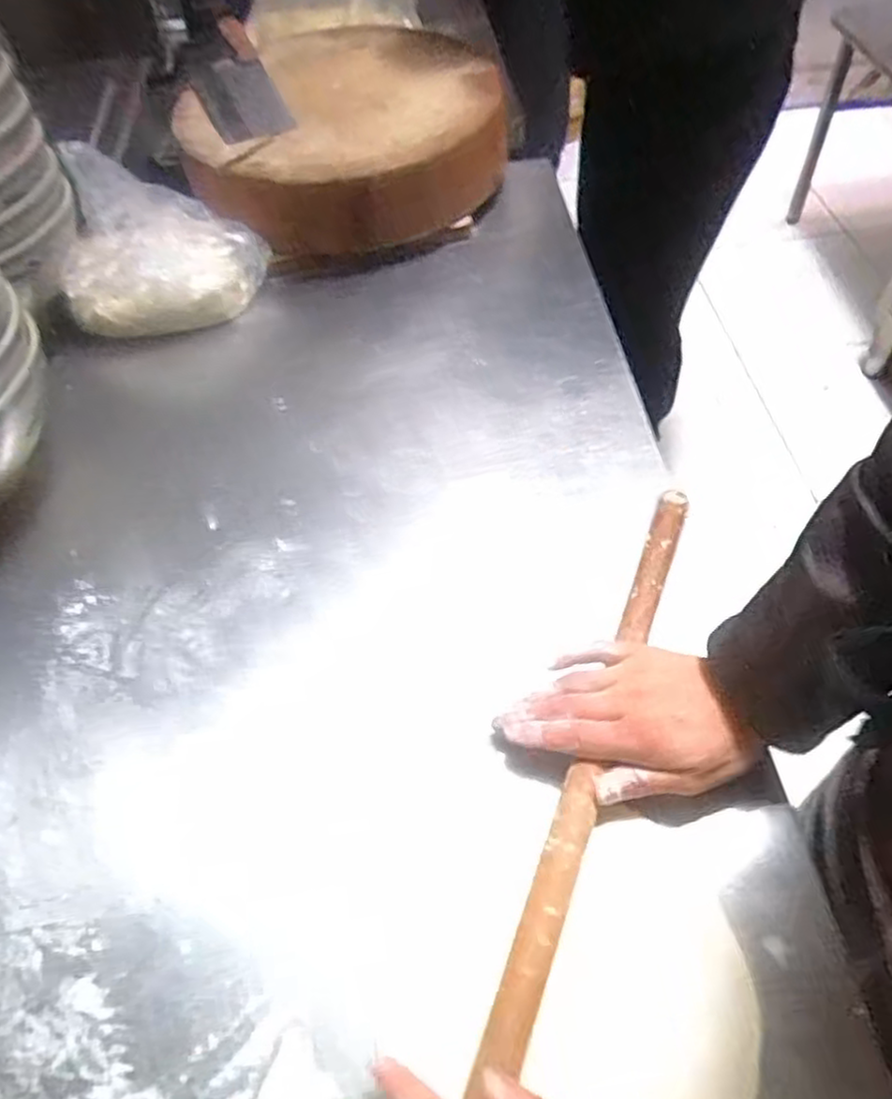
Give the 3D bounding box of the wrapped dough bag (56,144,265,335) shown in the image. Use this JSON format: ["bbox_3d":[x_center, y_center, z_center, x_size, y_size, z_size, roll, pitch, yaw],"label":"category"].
[{"bbox_3d":[-0.319,-0.347,0.822,0.207,0.142,0.142,-2,54,3],"label":"wrapped dough bag"}]

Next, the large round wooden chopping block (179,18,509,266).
[{"bbox_3d":[-0.135,-0.549,0.967,0.386,0.126,0.415,-2,54,3],"label":"large round wooden chopping block"}]

